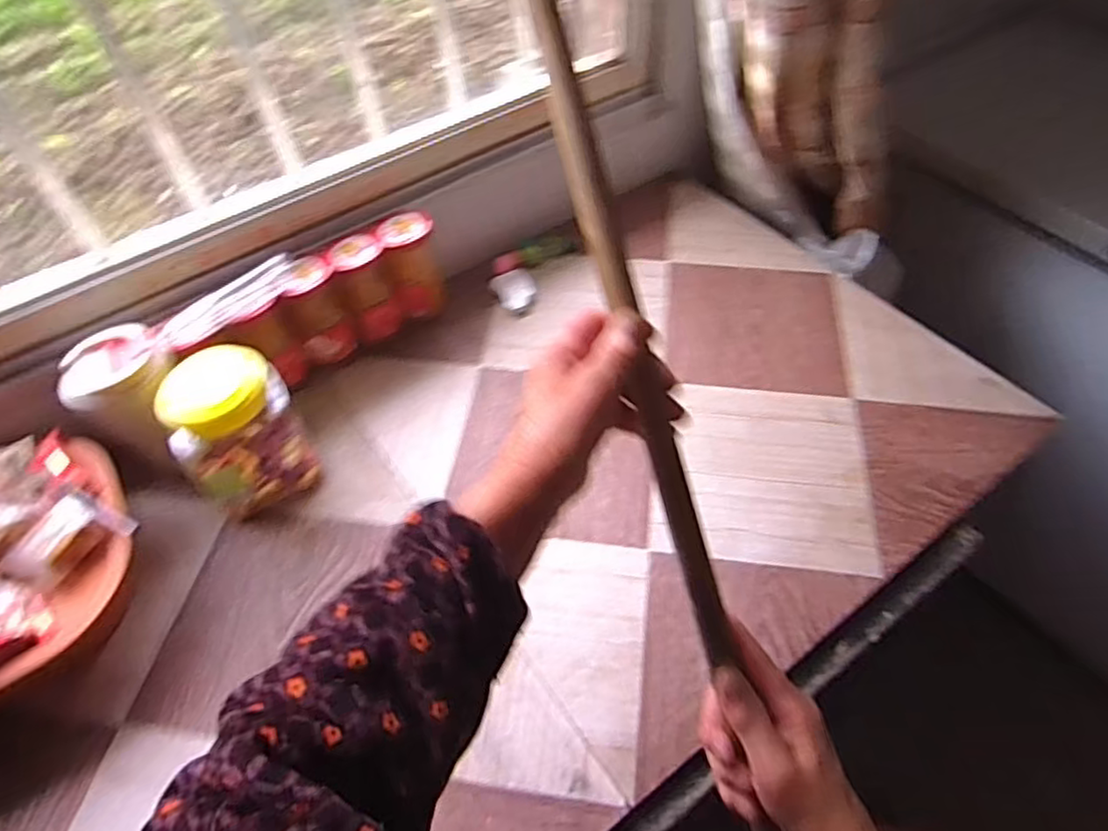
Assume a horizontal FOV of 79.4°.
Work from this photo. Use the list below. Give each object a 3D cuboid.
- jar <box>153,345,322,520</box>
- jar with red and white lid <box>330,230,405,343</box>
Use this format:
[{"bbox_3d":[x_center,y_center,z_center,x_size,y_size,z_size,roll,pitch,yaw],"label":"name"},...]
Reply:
[{"bbox_3d":[-0.300,0.018,0.641,0.106,0.147,0.085,-23,55,-15],"label":"jar"},{"bbox_3d":[-0.215,-0.142,0.771,0.057,0.116,0.053,-21,55,-13],"label":"jar with red and white lid"}]

